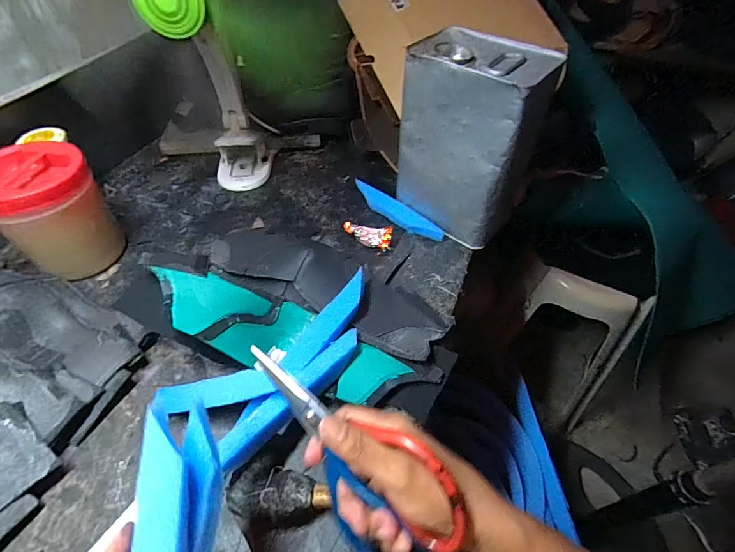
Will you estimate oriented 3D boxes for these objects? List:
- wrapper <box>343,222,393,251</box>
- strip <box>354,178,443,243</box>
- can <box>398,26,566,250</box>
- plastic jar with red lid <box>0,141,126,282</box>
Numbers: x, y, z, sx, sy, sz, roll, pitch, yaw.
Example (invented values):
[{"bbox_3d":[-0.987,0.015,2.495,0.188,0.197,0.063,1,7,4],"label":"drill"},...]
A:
[{"bbox_3d":[0.000,-0.057,0.559,0.071,0.028,0.024,14,51,12],"label":"wrapper"},{"bbox_3d":[0.040,-0.098,0.593,0.032,0.016,0.169,-36,59,-27],"label":"strip"},{"bbox_3d":[0.132,-0.171,0.524,0.150,0.231,0.105,35,58,26],"label":"can"},{"bbox_3d":[-0.392,-0.075,0.498,0.115,0.140,0.116,0,50,0],"label":"plastic jar with red lid"}]

